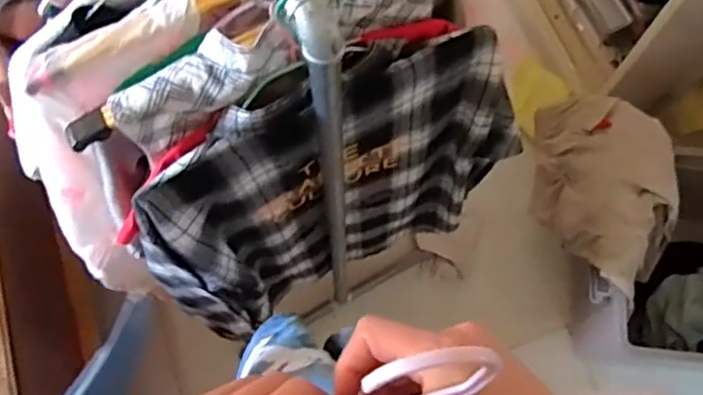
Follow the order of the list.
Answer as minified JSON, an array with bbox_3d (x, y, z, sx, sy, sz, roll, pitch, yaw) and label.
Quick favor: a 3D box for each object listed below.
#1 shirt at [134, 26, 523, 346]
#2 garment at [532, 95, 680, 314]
[{"bbox_3d":[-0.021,0.013,0.787,0.432,0.539,0.067,-26,73,-8],"label":"shirt"},{"bbox_3d":[0.463,-0.006,1.189,0.195,0.216,0.345,-17,72,-5],"label":"garment"}]

